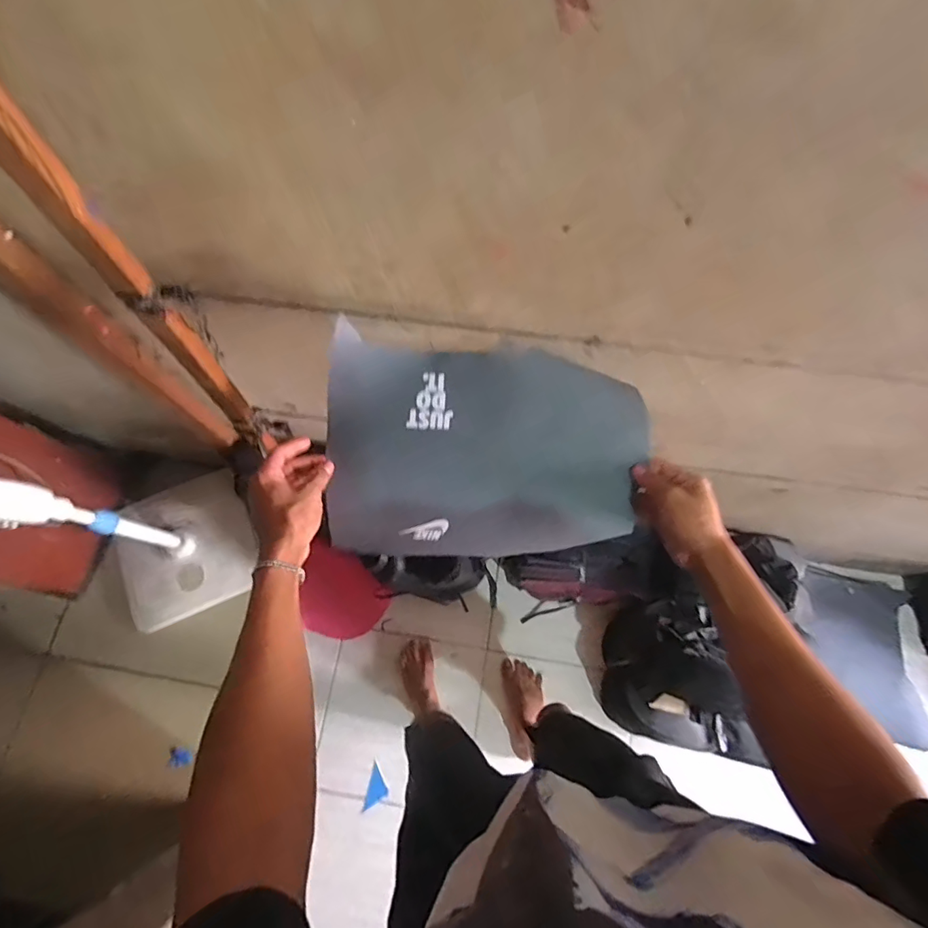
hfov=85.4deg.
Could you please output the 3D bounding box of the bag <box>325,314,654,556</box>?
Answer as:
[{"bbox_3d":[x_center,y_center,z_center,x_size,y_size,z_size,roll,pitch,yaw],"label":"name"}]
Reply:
[{"bbox_3d":[0.013,-0.006,0.599,0.370,0.050,0.259,11,97,5],"label":"bag"}]

